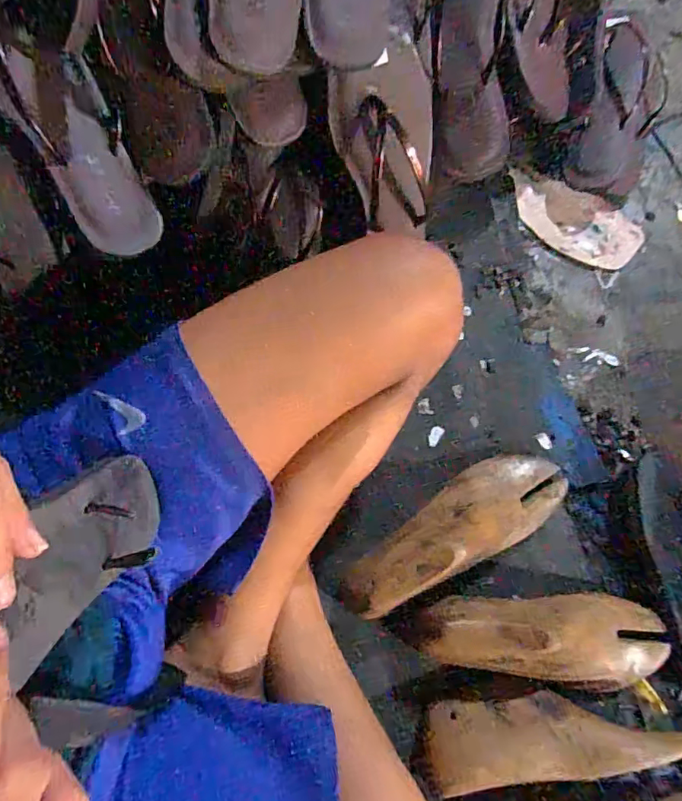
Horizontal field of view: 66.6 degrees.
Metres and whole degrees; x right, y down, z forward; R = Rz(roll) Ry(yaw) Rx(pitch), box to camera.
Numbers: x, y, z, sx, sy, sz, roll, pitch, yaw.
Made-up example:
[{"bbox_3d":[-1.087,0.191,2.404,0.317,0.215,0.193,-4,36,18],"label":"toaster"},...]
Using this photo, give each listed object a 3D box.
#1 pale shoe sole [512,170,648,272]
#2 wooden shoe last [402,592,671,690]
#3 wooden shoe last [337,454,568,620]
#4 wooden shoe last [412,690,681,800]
[{"bbox_3d":[0.282,-0.220,0.631,0.169,0.031,0.077,25,77,5],"label":"pale shoe sole"},{"bbox_3d":[0.190,0.225,0.478,0.257,0.071,0.083,2,76,-1],"label":"wooden shoe last"},{"bbox_3d":[0.118,0.120,0.493,0.256,0.055,0.083,-25,77,-22],"label":"wooden shoe last"},{"bbox_3d":[0.180,0.290,0.447,0.223,0.052,0.067,-5,77,-1],"label":"wooden shoe last"}]

